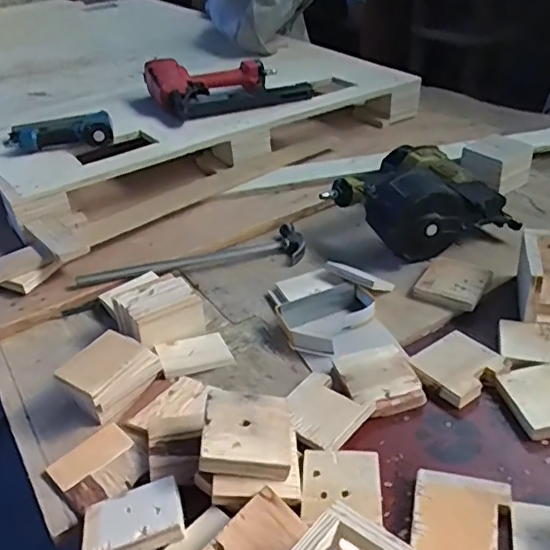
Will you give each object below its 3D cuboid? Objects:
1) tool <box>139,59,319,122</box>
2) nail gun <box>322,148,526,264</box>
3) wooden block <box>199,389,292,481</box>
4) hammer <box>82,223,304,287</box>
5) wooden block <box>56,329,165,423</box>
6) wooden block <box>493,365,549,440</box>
[{"bbox_3d":[-0.110,-0.438,1.306,0.315,0.080,0.257,-20,38,-19],"label":"tool"},{"bbox_3d":[0.252,-0.132,0.972,0.257,0.119,0.240,25,46,35],"label":"nail gun"},{"bbox_3d":[-0.029,0.161,0.607,0.089,0.017,0.097,8,37,-7],"label":"wooden block"},{"bbox_3d":[-0.133,-0.025,0.964,0.368,0.045,0.098,-12,37,-9],"label":"hammer"},{"bbox_3d":[-0.205,0.121,0.723,0.073,0.062,0.104,20,43,30],"label":"wooden block"},{"bbox_3d":[0.305,0.140,0.667,0.077,0.017,0.091,-10,36,-6],"label":"wooden block"}]

